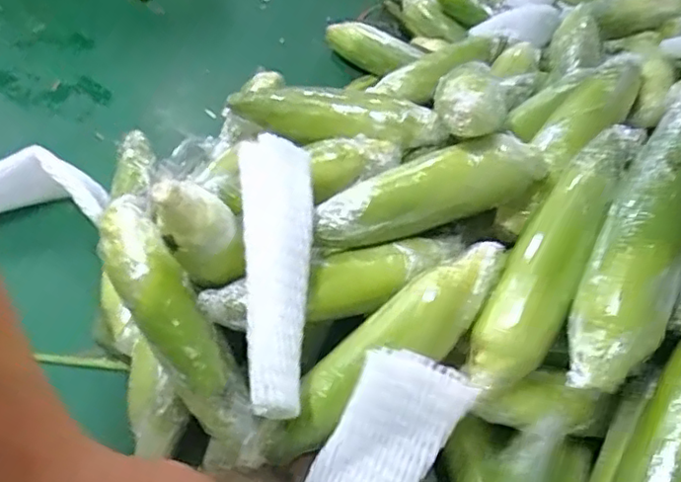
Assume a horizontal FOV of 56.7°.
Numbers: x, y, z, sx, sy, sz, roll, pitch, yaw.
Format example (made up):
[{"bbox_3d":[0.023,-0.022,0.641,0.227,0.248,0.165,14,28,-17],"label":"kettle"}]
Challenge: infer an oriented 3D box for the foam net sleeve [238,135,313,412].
[{"bbox_3d":[-0.048,0.020,0.484,0.055,0.034,0.218,-1,62,-6],"label":"foam net sleeve"}]

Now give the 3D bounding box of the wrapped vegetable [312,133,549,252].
[{"bbox_3d":[0.070,-0.040,0.516,0.195,0.047,0.047,-18,52,-3],"label":"wrapped vegetable"}]

